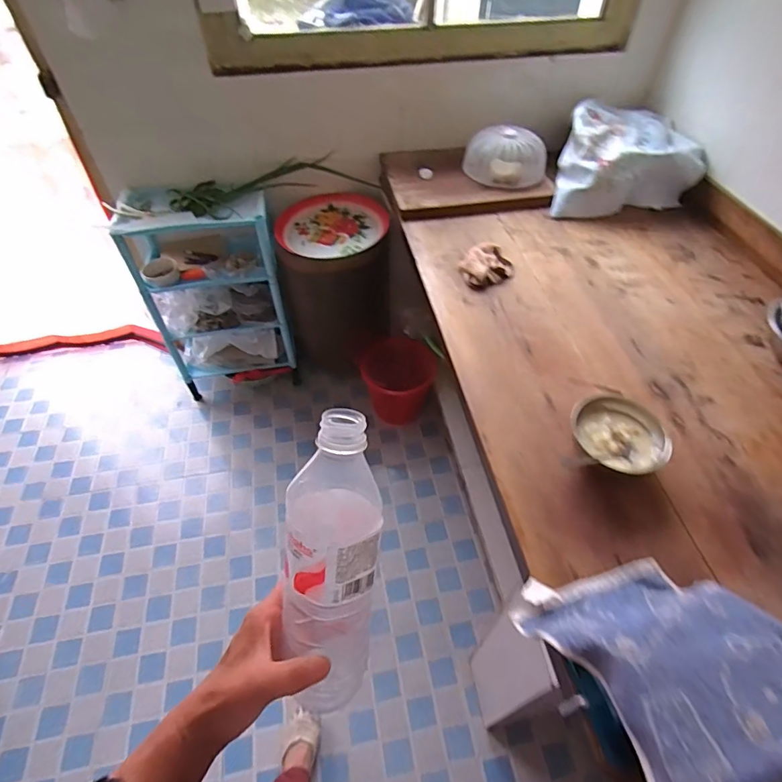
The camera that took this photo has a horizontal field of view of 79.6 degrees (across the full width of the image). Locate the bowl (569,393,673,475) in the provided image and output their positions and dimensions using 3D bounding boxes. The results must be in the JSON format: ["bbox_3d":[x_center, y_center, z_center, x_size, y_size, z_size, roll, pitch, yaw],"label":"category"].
[{"bbox_3d":[0.380,0.077,0.803,0.142,0.054,0.142,0,52,0],"label":"bowl"}]

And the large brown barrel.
[{"bbox_3d":[-0.185,-0.364,1.656,0.334,0.513,0.315,6,52,4],"label":"large brown barrel"}]

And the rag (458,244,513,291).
[{"bbox_3d":[0.231,-0.308,1.134,0.136,0.036,0.114,-22,55,-16],"label":"rag"}]

